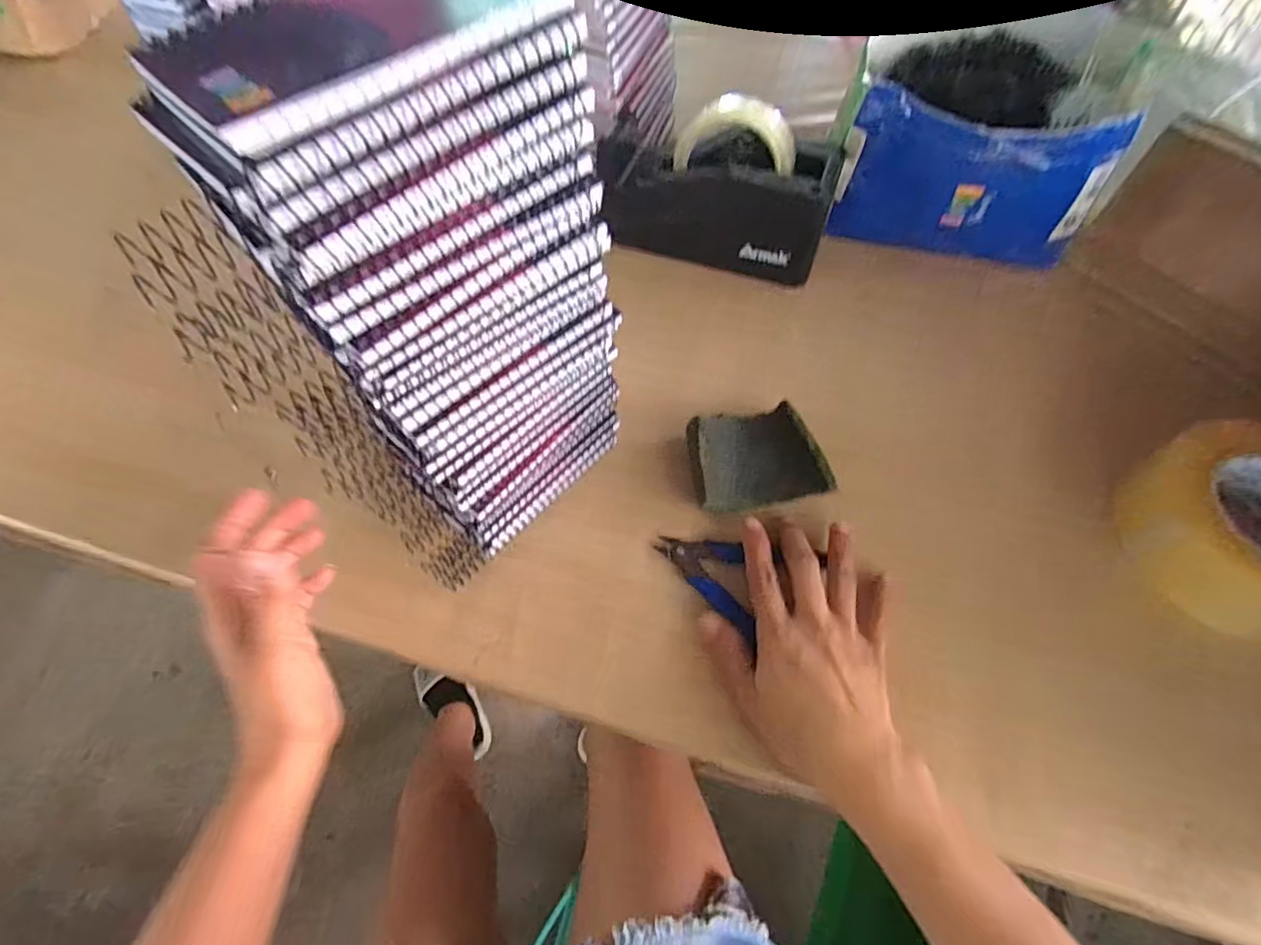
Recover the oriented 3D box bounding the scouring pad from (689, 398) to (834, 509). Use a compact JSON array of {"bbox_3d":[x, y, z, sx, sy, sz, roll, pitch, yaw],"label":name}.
[{"bbox_3d":[0.085,-0.008,0.408,0.085,0.028,0.067,-10,62,-4],"label":"scouring pad"}]

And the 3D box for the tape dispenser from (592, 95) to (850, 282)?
[{"bbox_3d":[0.072,-0.235,0.485,0.180,0.107,0.078,15,63,9],"label":"tape dispenser"}]

